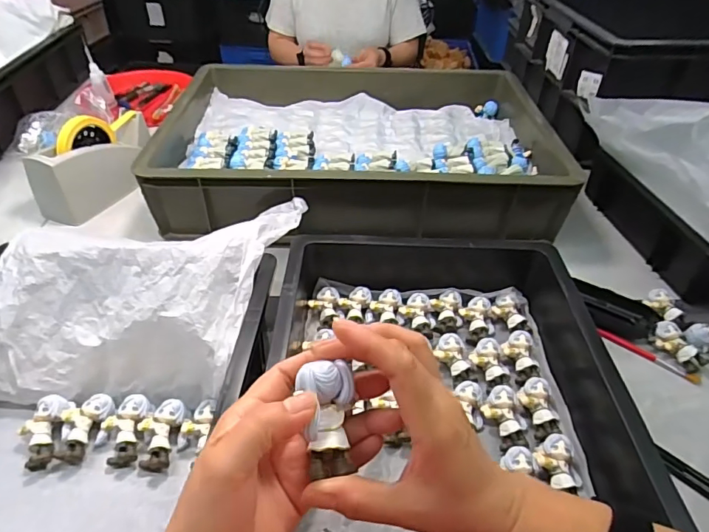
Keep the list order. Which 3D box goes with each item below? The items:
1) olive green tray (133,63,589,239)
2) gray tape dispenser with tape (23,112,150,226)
[{"bbox_3d":[0.002,-0.221,0.791,0.572,0.098,0.454,1,40,-1],"label":"olive green tray"},{"bbox_3d":[-0.397,-0.164,0.733,0.073,0.113,0.193,16,43,16],"label":"gray tape dispenser with tape"}]

